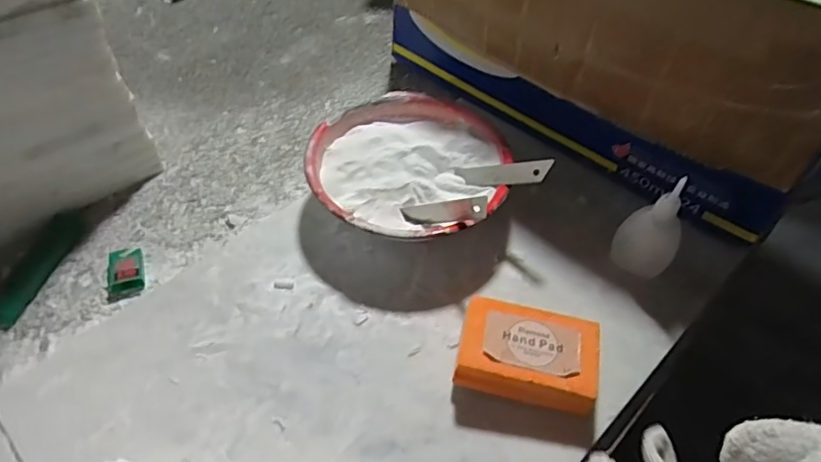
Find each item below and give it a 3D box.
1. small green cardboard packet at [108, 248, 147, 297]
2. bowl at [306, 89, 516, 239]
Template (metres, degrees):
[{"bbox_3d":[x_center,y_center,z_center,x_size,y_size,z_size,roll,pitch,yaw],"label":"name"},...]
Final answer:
[{"bbox_3d":[-0.226,0.031,0.454,0.026,0.013,0.040,-9,50,-10],"label":"small green cardboard packet"},{"bbox_3d":[0.000,-0.045,0.492,0.163,0.052,0.158,1,49,-1],"label":"bowl"}]

